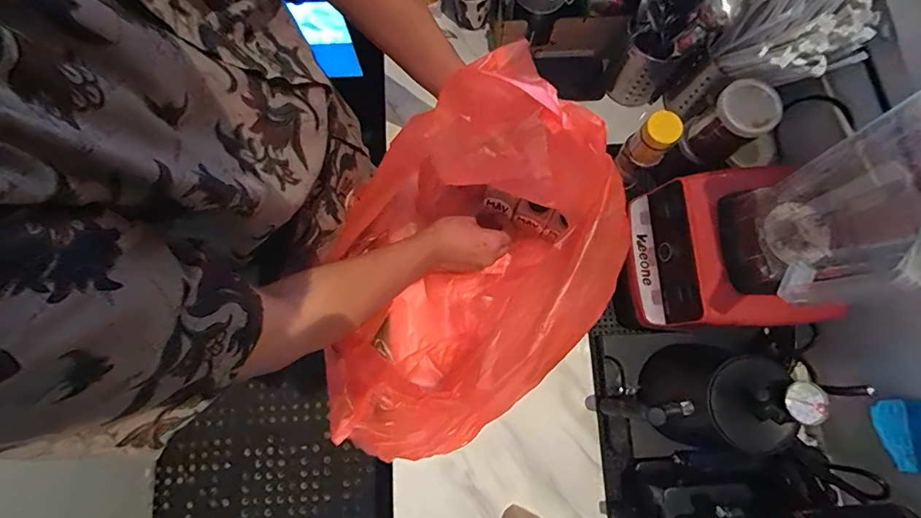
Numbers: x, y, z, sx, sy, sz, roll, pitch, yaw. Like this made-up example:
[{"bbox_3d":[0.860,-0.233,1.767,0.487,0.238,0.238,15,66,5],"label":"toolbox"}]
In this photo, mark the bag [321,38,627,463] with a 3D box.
[{"bbox_3d":[-0.011,0.035,0.492,0.248,0.361,0.347,42,82,8],"label":"bag"}]

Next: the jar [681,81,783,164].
[{"bbox_3d":[0.338,-0.169,0.568,0.068,0.110,0.066,0,79,0],"label":"jar"}]

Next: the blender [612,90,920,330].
[{"bbox_3d":[0.347,-0.042,0.425,0.227,0.378,0.184,-6,79,-1],"label":"blender"}]

